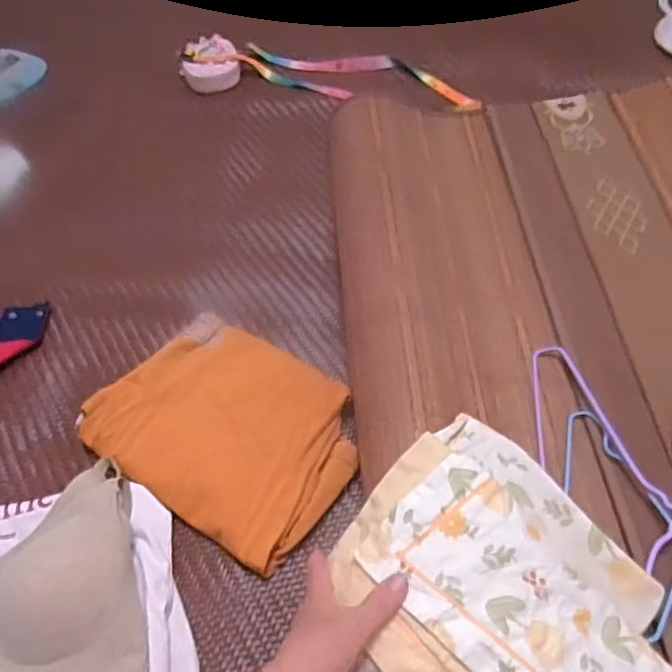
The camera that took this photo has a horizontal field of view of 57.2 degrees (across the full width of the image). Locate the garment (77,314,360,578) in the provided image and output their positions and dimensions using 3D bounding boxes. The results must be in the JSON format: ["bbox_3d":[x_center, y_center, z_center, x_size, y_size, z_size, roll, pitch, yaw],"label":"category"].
[{"bbox_3d":[-0.120,0.104,0.704,0.293,0.040,0.221,29,63,20],"label":"garment"}]

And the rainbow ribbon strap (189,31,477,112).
[{"bbox_3d":[-0.017,-0.448,1.058,0.518,0.029,0.116,10,58,10],"label":"rainbow ribbon strap"}]

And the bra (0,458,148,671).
[{"bbox_3d":[-0.260,0.267,0.579,0.155,0.058,0.287,-16,58,-7],"label":"bra"}]

